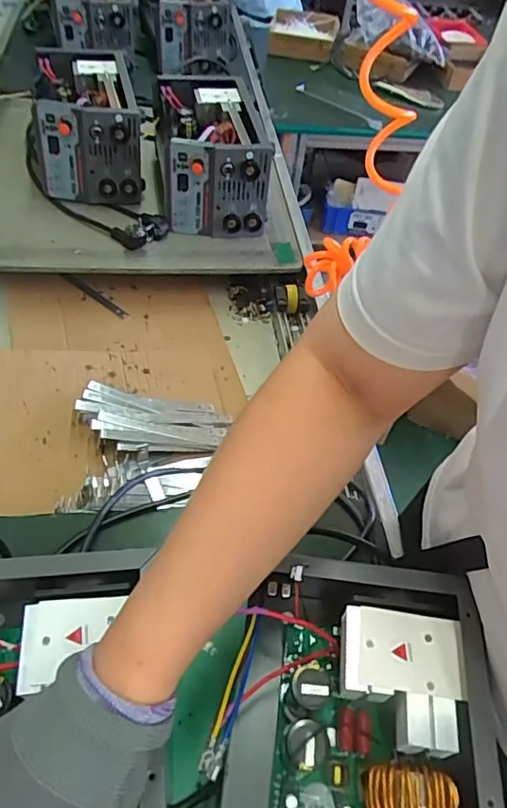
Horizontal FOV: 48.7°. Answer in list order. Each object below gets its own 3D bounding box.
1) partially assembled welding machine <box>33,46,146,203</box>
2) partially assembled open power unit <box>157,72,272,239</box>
[{"bbox_3d":[-0.291,-0.486,0.986,0.168,0.157,0.249,-5,51,-12],"label":"partially assembled welding machine"},{"bbox_3d":[-0.077,-0.439,0.974,0.170,0.155,0.291,-5,51,-9],"label":"partially assembled open power unit"}]

